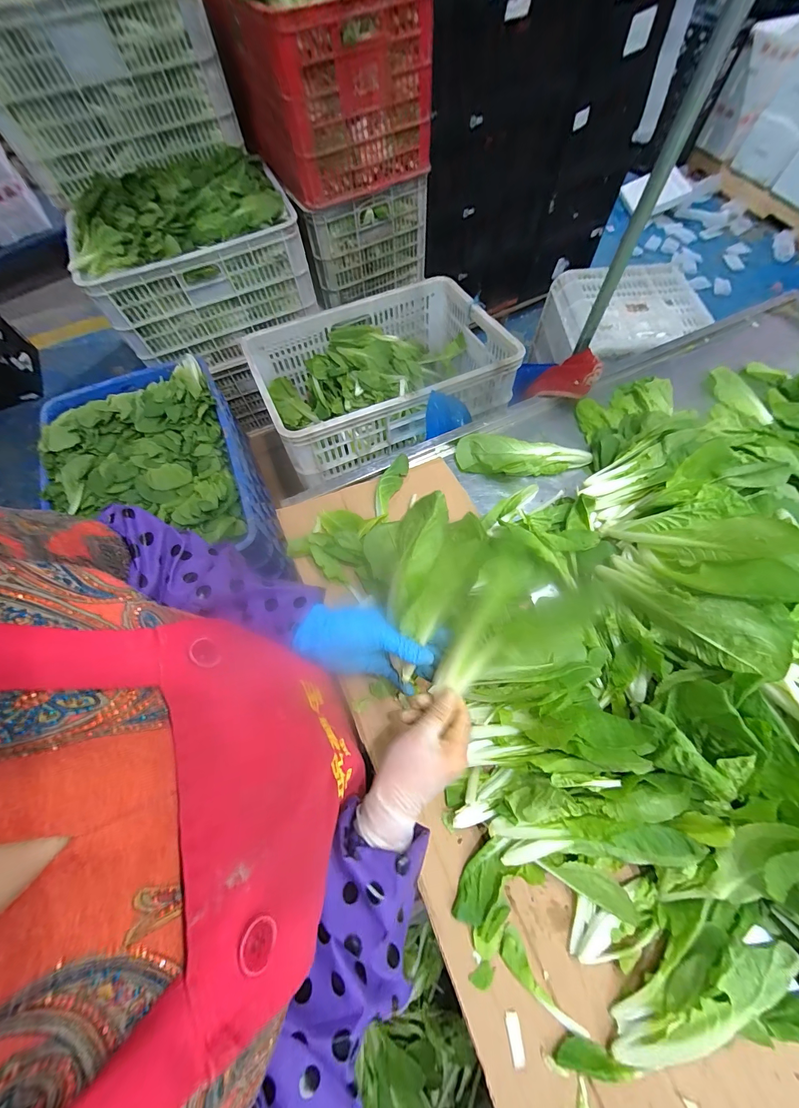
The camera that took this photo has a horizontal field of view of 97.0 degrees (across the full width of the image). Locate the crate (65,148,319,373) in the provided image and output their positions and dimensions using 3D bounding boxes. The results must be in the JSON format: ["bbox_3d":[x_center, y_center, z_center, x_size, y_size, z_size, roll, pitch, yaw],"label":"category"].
[{"bbox_3d":[-0.609,-0.892,1.088,0.580,0.360,0.362,-24,68,-7],"label":"crate"}]

